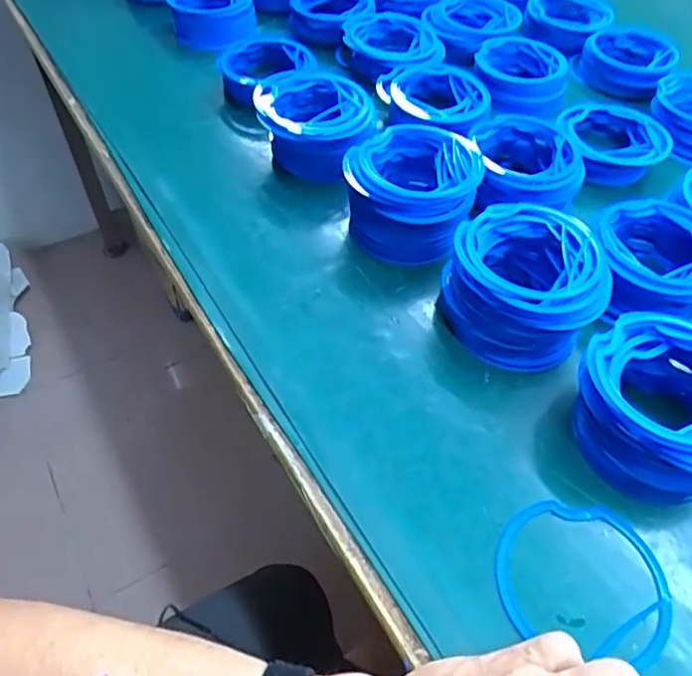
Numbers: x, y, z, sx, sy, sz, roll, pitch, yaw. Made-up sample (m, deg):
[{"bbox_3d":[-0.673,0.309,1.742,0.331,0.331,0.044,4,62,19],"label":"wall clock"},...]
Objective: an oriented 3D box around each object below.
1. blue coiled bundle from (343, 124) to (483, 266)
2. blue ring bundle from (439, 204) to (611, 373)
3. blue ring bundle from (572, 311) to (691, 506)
[{"bbox_3d":[0.053,-0.121,0.493,0.106,0.059,0.117,16,54,11],"label":"blue coiled bundle"},{"bbox_3d":[0.130,-0.040,0.435,0.104,0.058,0.111,1,53,-1],"label":"blue ring bundle"},{"bbox_3d":[0.200,0.043,0.375,0.098,0.056,0.100,1,53,-1],"label":"blue ring bundle"}]

